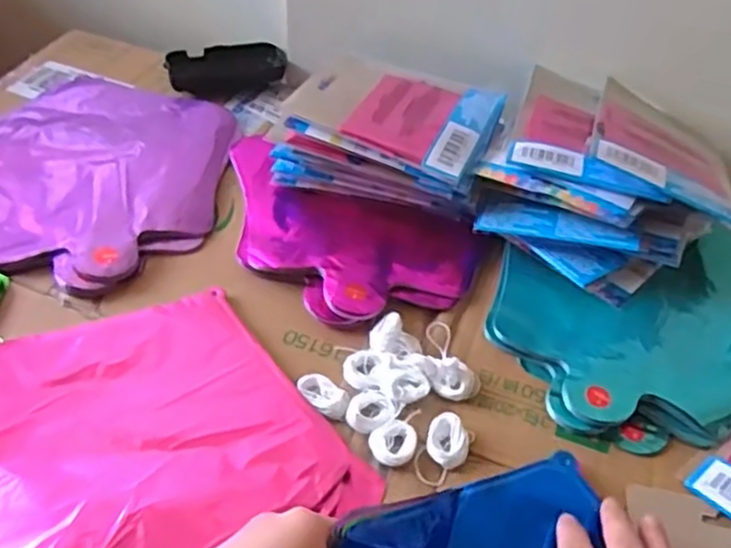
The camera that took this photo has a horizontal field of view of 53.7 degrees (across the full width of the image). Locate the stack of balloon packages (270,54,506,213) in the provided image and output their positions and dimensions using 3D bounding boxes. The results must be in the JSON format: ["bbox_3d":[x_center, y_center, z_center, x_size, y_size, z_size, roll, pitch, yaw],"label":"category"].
[{"bbox_3d":[0.020,-0.106,0.578,0.155,0.075,0.112,21,46,14],"label":"stack of balloon packages"}]

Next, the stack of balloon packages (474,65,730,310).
[{"bbox_3d":[0.186,-0.072,0.552,0.176,0.090,0.186,22,47,15],"label":"stack of balloon packages"}]

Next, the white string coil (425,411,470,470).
[{"bbox_3d":[0.050,0.098,0.428,0.025,0.011,0.030,16,46,9],"label":"white string coil"}]

